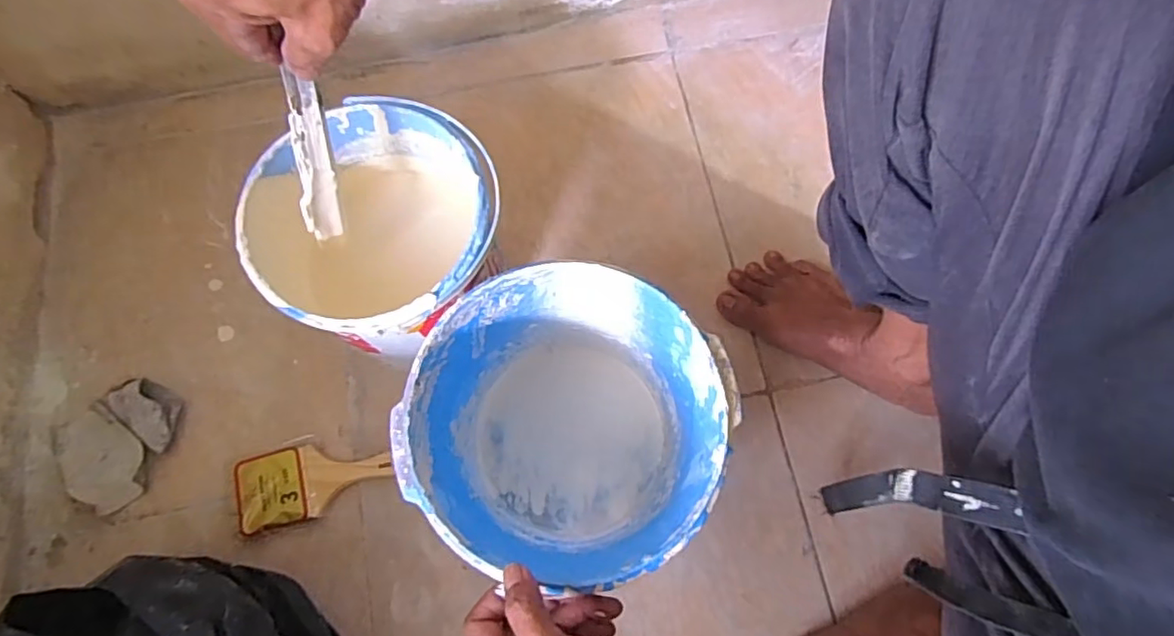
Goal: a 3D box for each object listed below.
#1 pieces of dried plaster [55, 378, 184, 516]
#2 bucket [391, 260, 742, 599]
[{"bbox_3d":[-0.431,0.113,0.552,0.108,0.032,0.097,-36,78,-10],"label":"pieces of dried plaster"},{"bbox_3d":[-0.014,0.086,0.482,0.202,0.197,0.197,0,75,-1],"label":"bucket"}]

